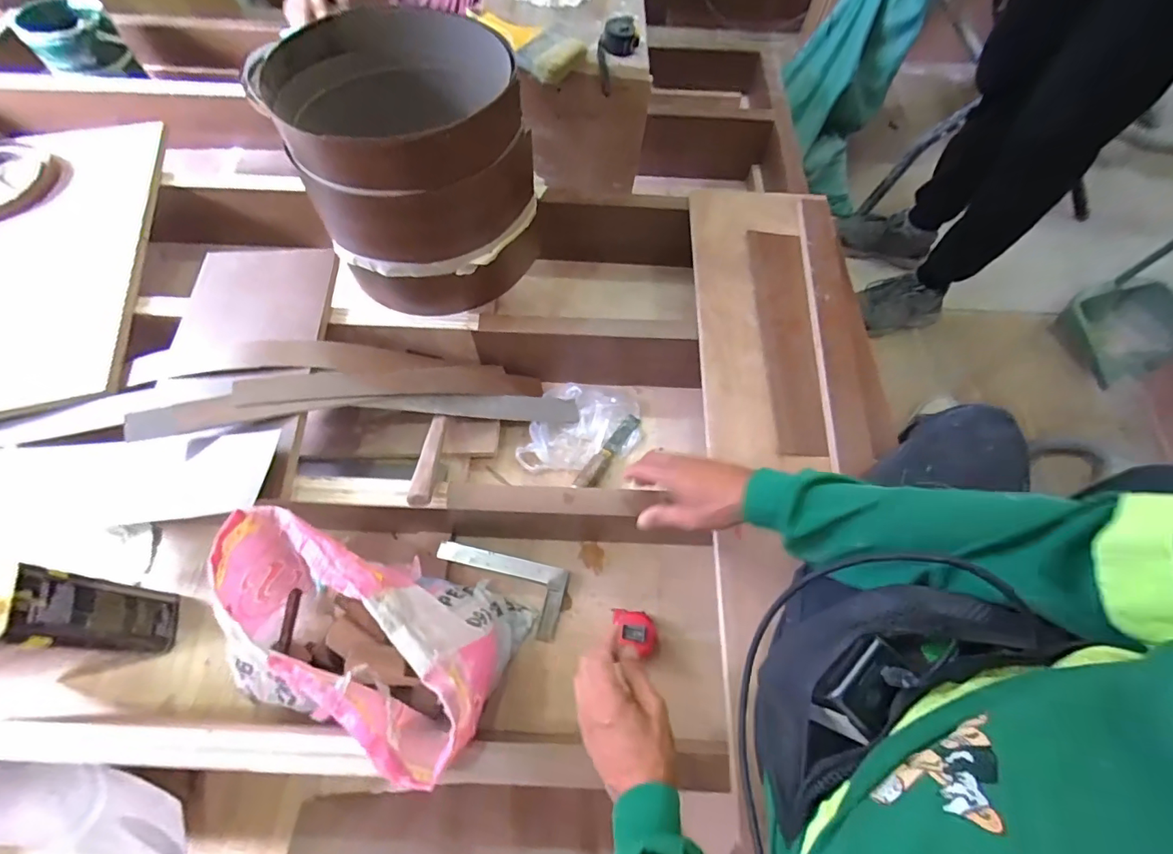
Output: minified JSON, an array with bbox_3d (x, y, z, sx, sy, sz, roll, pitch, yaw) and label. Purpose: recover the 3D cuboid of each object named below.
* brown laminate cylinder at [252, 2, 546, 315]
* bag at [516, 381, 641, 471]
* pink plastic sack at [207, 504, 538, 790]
[{"bbox_3d":[-0.242,-0.382,0.744,0.316,0.298,0.300,0,64,-1],"label":"brown laminate cylinder"},{"bbox_3d":[-0.009,-0.010,0.872,0.216,0.058,0.176,-1,64,-2],"label":"bag"},{"bbox_3d":[-0.266,0.252,0.616,0.339,0.251,0.199,20,66,8],"label":"pink plastic sack"}]

